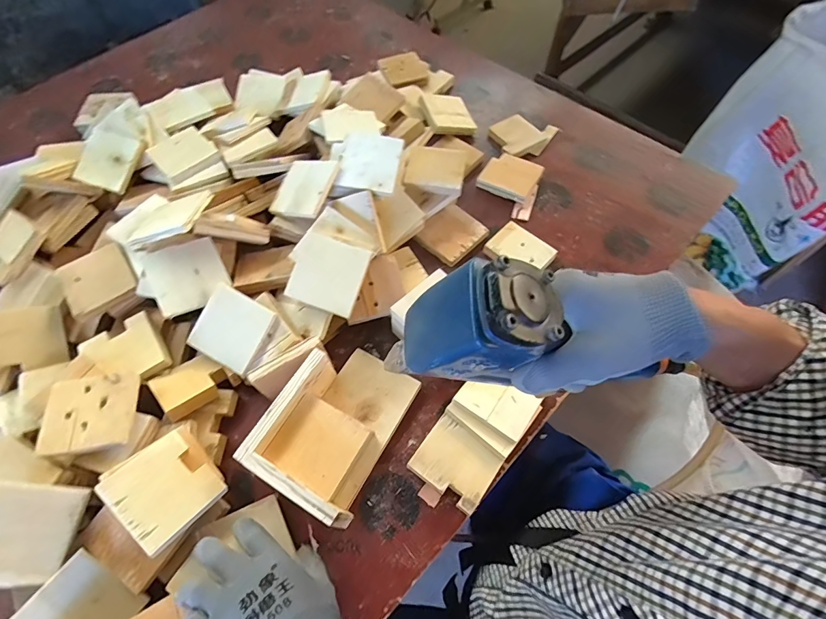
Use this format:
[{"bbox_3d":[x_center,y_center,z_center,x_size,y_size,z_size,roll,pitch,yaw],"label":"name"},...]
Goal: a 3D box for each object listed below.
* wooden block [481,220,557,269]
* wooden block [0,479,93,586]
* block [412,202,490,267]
[{"bbox_3d":[0.171,-0.094,0.645,0.094,0.020,0.075,41,70,21],"label":"wooden block"},{"bbox_3d":[-0.396,0.229,0.417,0.081,0.016,0.094,18,68,-23],"label":"wooden block"},{"bbox_3d":[0.064,-0.124,0.665,0.086,0.015,0.096,41,70,20],"label":"block"}]

